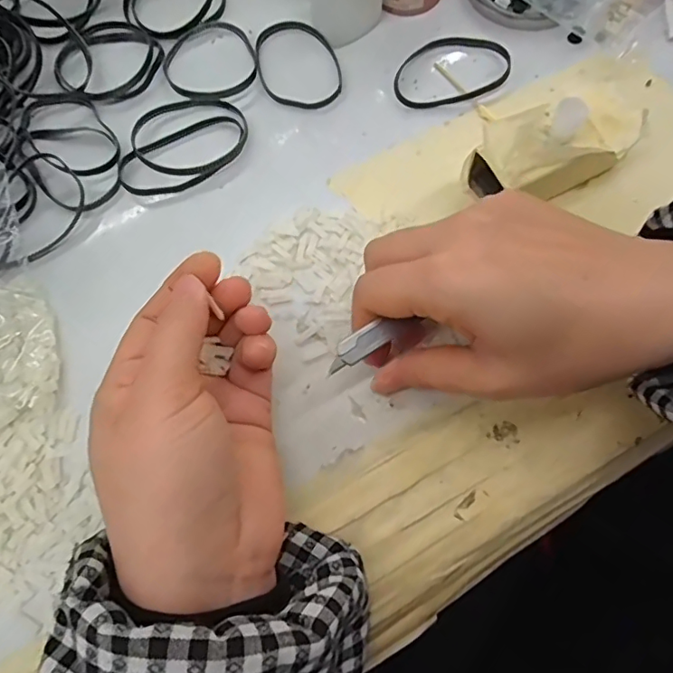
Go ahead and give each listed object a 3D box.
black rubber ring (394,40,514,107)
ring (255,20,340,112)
[{"bbox_3d":[0.068,-0.157,0.307,0.070,0.005,0.047,-10,69,2],"label":"black rubber ring"},{"bbox_3d":[-0.024,-0.165,0.313,0.049,0.004,0.069,-13,71,-3],"label":"ring"}]

